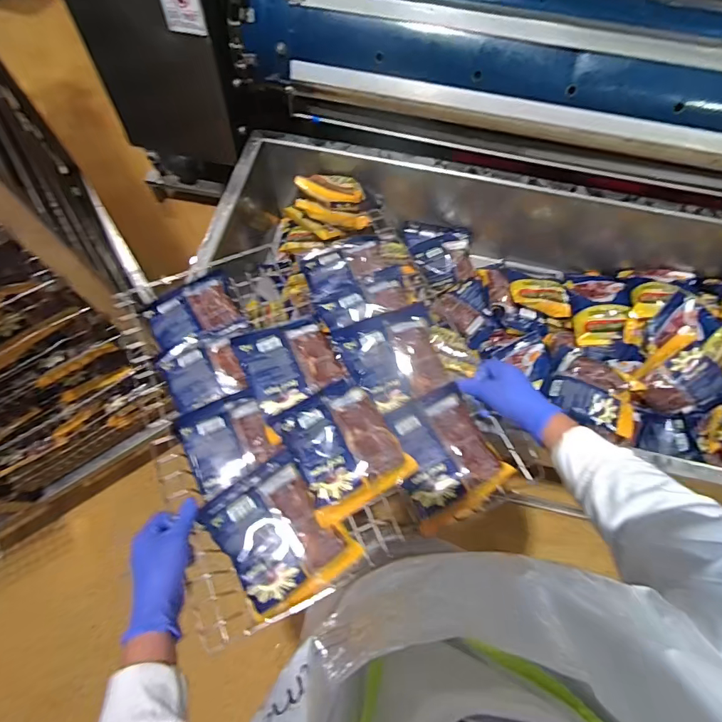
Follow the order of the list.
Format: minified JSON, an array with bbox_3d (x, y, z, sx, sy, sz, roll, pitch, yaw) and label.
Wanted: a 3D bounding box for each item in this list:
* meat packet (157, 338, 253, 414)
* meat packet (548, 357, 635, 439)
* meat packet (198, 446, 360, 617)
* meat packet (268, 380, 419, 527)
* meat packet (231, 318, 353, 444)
[{"bbox_3d":[-0.226,0.017,0.614,0.106,0.009,0.094,-24,69,-9],"label":"meat packet"},{"bbox_3d":[0.442,0.064,0.802,0.153,0.031,0.119,35,72,14],"label":"meat packet"},{"bbox_3d":[-0.103,0.212,0.529,0.135,0.017,0.161,-33,71,-12],"label":"meat packet"},{"bbox_3d":[-0.025,0.113,0.581,0.137,0.020,0.158,-29,70,-11],"label":"meat packet"},{"bbox_3d":[-0.097,0.012,0.629,0.135,0.024,0.154,-23,72,-14],"label":"meat packet"}]

